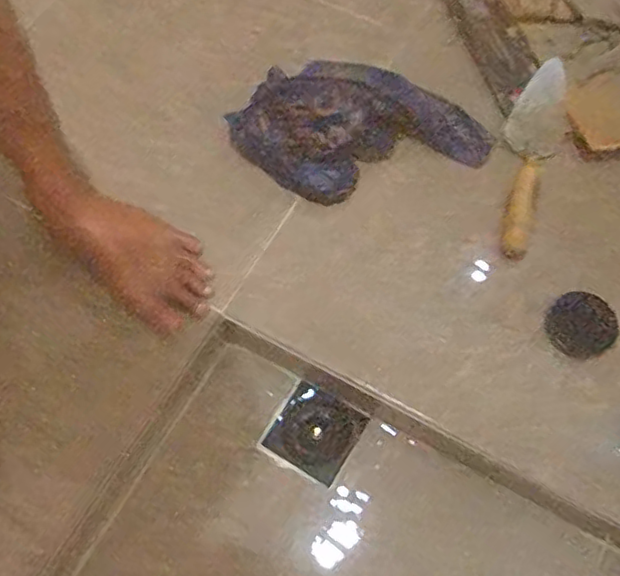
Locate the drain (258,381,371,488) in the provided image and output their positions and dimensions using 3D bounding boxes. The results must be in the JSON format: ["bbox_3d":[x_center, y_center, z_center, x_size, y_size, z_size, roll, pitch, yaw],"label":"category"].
[{"bbox_3d":[0.005,0.175,0.781,0.098,0.010,0.095,29,71,14],"label":"drain"}]

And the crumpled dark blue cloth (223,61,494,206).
[{"bbox_3d":[0.061,-0.225,0.824,0.324,0.071,0.196,-14,67,-4],"label":"crumpled dark blue cloth"}]

